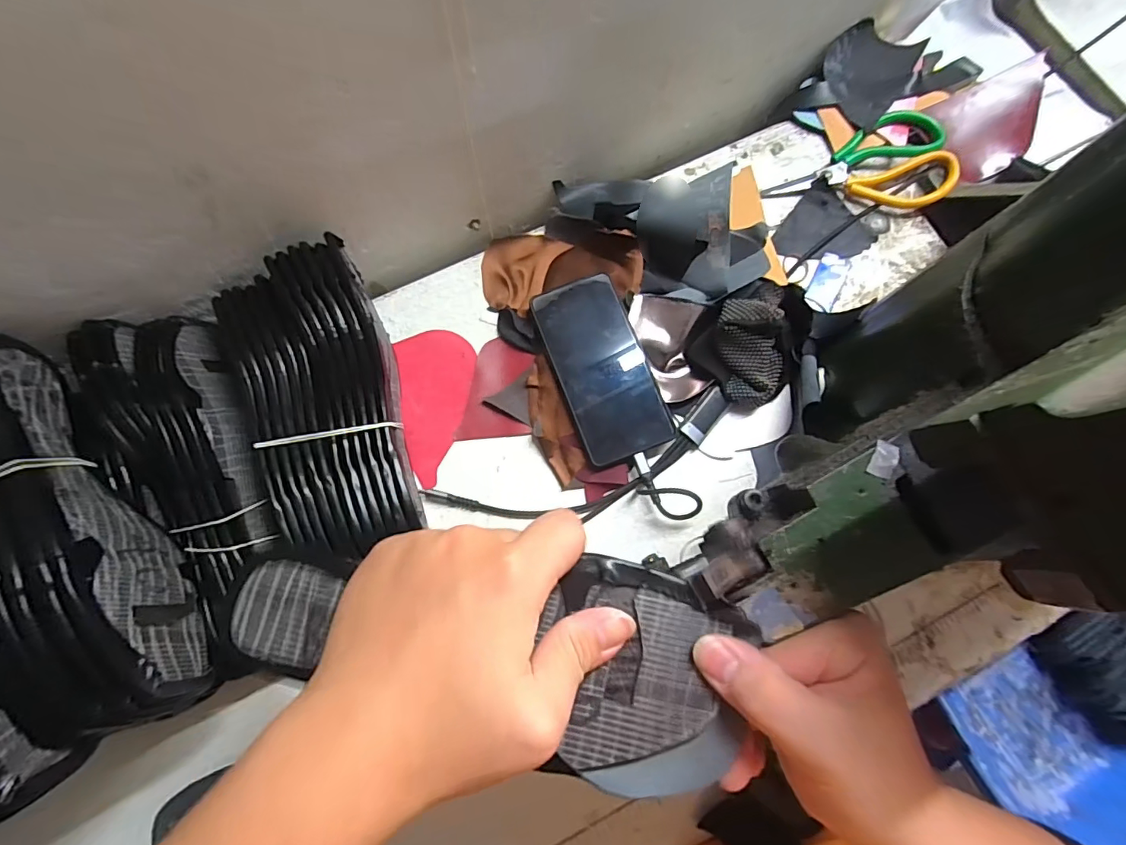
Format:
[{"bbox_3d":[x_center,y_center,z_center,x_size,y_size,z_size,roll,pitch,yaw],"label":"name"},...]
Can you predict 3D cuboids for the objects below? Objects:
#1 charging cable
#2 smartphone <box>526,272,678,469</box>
[{"bbox_3d":[0.027,0.056,0.409,0.266,0.025,0.091,-20,77,-5],"label":"charging cable"},{"bbox_3d":[0.032,-0.049,0.426,0.076,0.005,0.159,-20,78,-1],"label":"smartphone"}]

